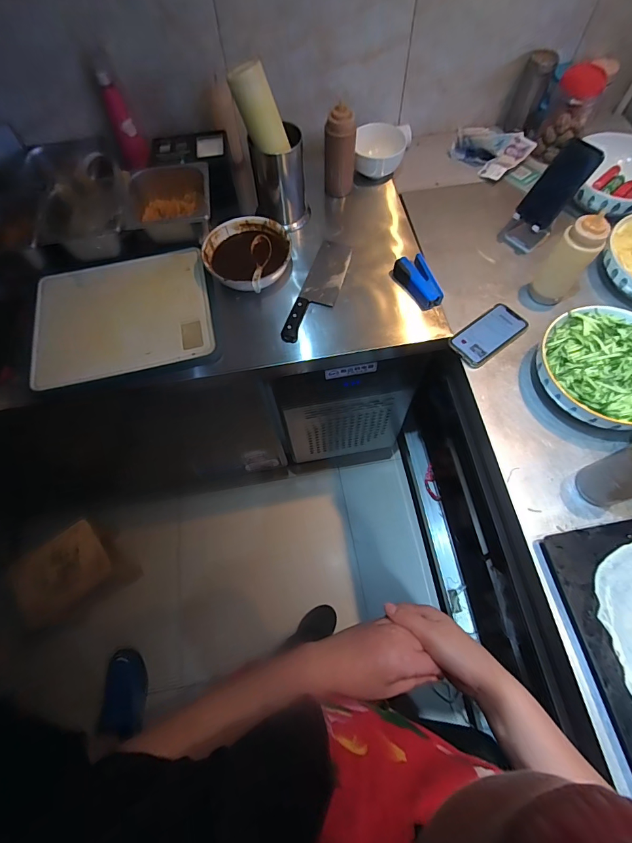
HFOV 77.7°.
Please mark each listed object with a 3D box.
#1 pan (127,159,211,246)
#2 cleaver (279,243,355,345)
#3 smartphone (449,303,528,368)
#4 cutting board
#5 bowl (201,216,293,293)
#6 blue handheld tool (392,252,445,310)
[{"bbox_3d":[-0.306,-0.463,0.845,0.163,0.090,0.142,-8,66,-6],"label":"pan"},{"bbox_3d":[0.008,-0.266,0.808,0.077,0.032,0.283,15,66,4],"label":"cleaver"},{"bbox_3d":[0.332,-0.169,0.755,0.156,0.014,0.080,-35,71,-17],"label":"smartphone"},{"bbox_3d":[-0.389,-0.216,0.790,0.345,0.013,0.279,-14,67,-1],"label":"cutting board"},{"bbox_3d":[-0.144,-0.345,0.808,0.175,0.059,0.175,1,65,-2],"label":"bowl"},{"bbox_3d":[0.204,-0.282,0.797,0.065,0.039,0.122,-13,66,-8],"label":"blue handheld tool"}]

